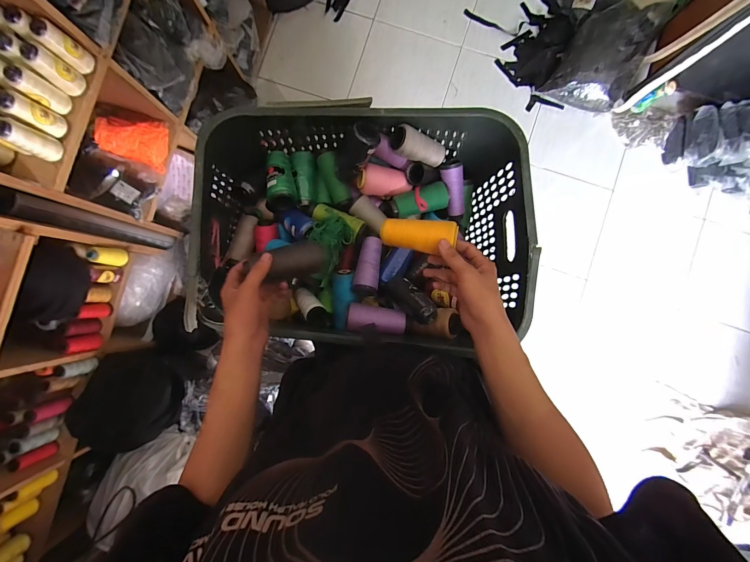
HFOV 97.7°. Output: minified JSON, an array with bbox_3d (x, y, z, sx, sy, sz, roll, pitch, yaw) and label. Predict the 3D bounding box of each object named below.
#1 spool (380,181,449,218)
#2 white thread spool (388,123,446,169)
[{"bbox_3d":[0.082,-0.157,0.663,0.131,0.047,0.057,-15,88,-1],"label":"spool"},{"bbox_3d":[0.083,-0.250,0.617,0.112,0.045,0.048,10,92,-29],"label":"white thread spool"}]

